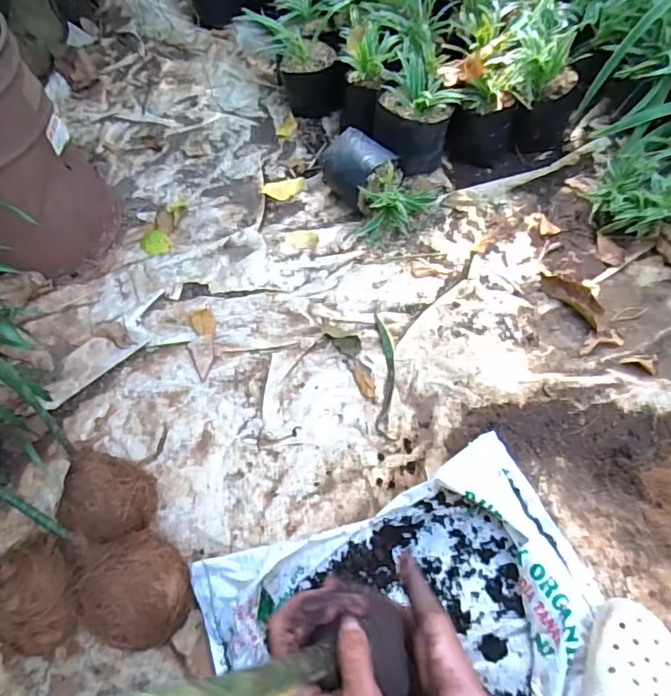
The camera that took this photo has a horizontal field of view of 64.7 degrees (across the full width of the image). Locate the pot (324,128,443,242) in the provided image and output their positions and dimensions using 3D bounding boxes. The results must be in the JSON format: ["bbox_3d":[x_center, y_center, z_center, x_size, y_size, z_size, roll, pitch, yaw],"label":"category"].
[{"bbox_3d":[0.069,-0.304,0.987,0.193,0.096,0.144,30,66,20],"label":"pot"}]

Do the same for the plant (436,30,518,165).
[{"bbox_3d":[0.276,-0.469,1.035,0.129,0.173,0.140,-11,59,-3],"label":"plant"}]

